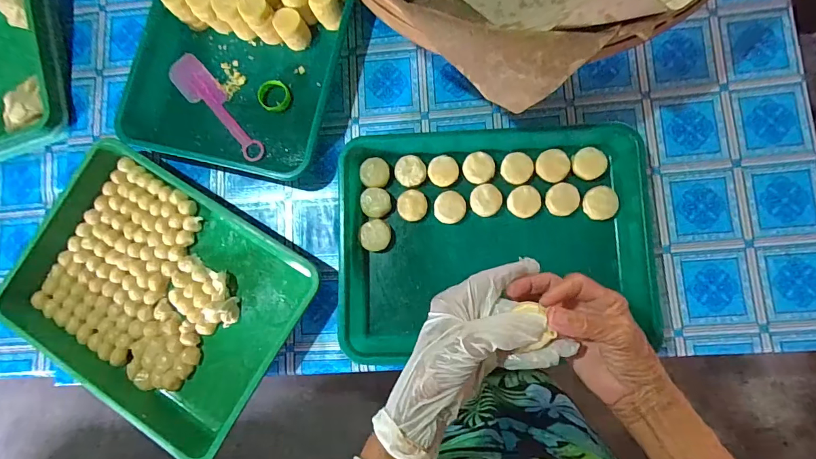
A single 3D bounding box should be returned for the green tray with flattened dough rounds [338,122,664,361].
[{"bbox_3d":[0.102,0.012,0.507,0.368,0.044,0.286,-3,83,5],"label":"green tray with flattened dough rounds"}]

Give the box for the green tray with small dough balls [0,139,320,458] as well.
[{"bbox_3d":[-0.327,0.082,0.535,0.369,0.051,0.277,31,87,8],"label":"green tray with small dough balls"}]

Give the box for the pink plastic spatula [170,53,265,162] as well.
[{"bbox_3d":[-0.266,-0.172,0.577,0.048,0.008,0.190,-44,82,-1],"label":"pink plastic spatula"}]

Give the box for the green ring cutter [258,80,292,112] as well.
[{"bbox_3d":[-0.184,-0.184,0.564,0.045,0.010,0.044,7,84,6],"label":"green ring cutter"}]

